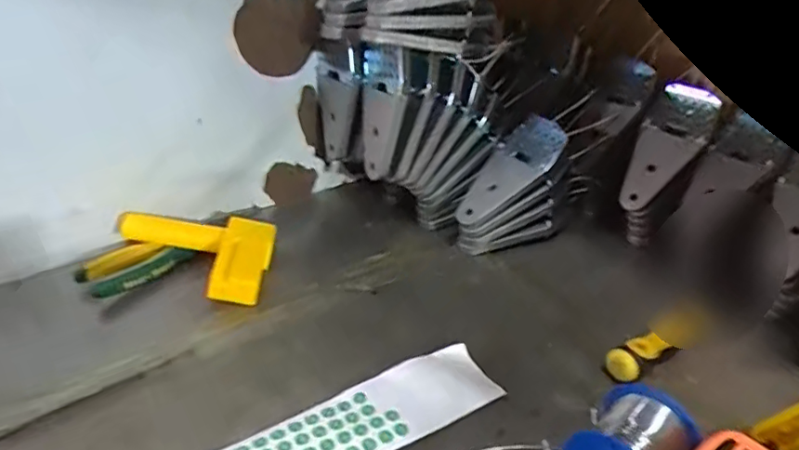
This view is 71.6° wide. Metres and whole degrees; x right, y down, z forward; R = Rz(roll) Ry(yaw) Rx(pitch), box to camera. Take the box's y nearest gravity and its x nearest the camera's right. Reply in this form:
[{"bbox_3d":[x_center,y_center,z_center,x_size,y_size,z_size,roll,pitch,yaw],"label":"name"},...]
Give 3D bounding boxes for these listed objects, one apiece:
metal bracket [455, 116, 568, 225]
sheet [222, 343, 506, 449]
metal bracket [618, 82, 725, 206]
[{"bbox_3d":[0.116,-0.057,0.589,0.144,0.011,0.063,-47,49,-4],"label":"metal bracket"},{"bbox_3d":[-0.030,0.145,0.403,0.217,0.010,0.061,-17,37,-27],"label":"sheet"},{"bbox_3d":[0.285,-0.082,0.600,0.064,0.141,0.016,32,7,38],"label":"metal bracket"}]

